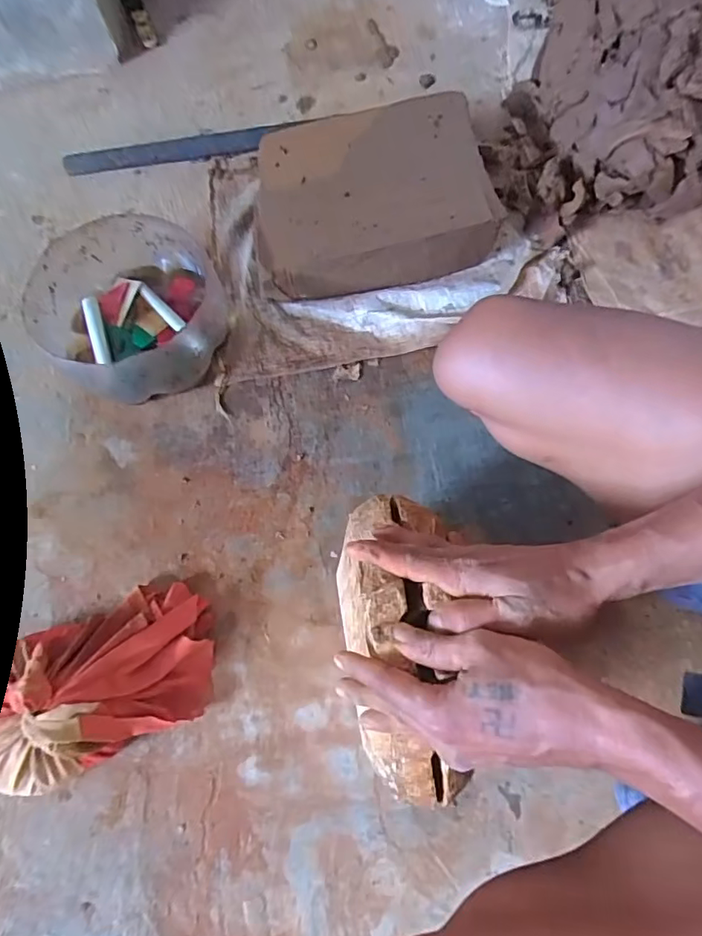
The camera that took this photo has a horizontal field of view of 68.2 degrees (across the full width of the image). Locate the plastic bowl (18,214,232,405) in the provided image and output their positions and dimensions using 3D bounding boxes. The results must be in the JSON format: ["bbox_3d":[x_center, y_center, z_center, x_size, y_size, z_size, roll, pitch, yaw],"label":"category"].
[{"bbox_3d":[-0.300,-0.214,0.733,0.242,0.122,0.258,-39,72,-12],"label":"plastic bowl"}]

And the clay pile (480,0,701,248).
[{"bbox_3d":[0.393,-0.549,0.750,0.353,0.214,0.317,-10,69,-1],"label":"clay pile"}]

